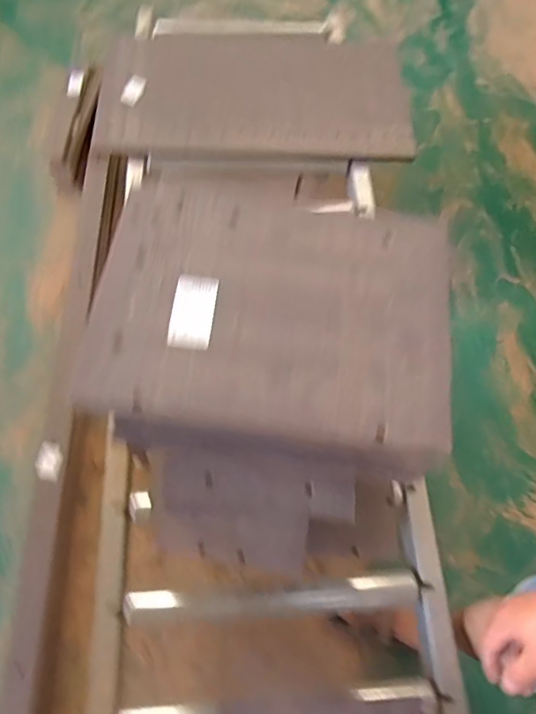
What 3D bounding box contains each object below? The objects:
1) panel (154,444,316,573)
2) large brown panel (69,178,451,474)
[{"bbox_3d":[-0.043,0.197,0.721,0.195,0.008,0.142,7,78,-1],"label":"panel"},{"bbox_3d":[0.001,-0.045,0.539,0.343,0.031,0.276,7,64,2],"label":"large brown panel"}]

